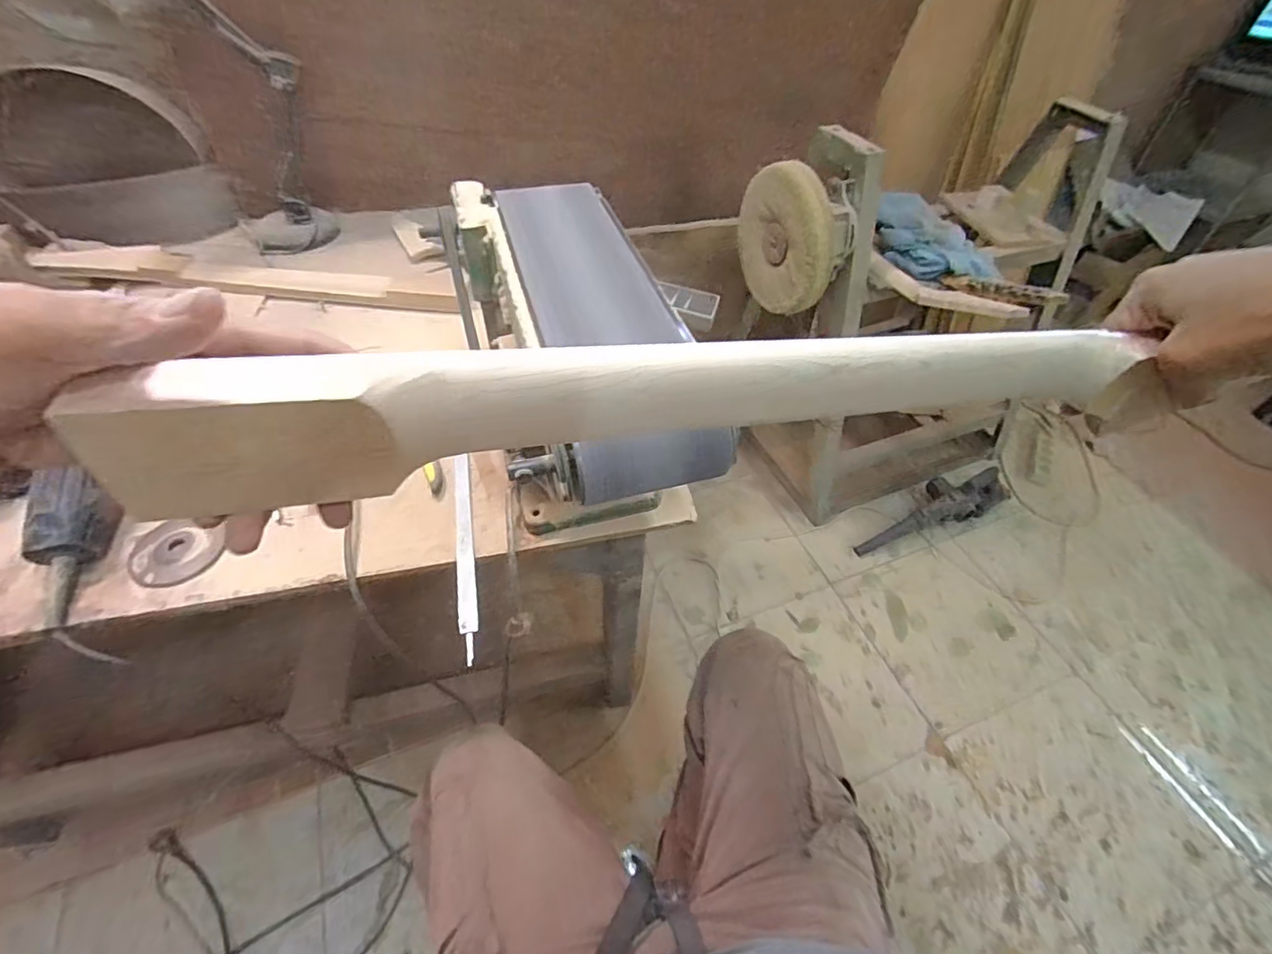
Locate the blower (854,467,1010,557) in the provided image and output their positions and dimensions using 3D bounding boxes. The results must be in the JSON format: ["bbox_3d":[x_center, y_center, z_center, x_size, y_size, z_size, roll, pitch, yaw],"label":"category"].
[{"bbox_3d":[0.765,0.066,1.404,0.444,0.167,0.118,-15,53,-14],"label":"blower"}]

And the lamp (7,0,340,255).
[{"bbox_3d":[-0.657,-0.562,0.839,0.282,0.417,0.145,-10,51,-12],"label":"lamp"}]

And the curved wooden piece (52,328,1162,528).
[{"bbox_3d":[0.047,-0.042,0.275,0.506,0.055,0.032,-7,51,-16],"label":"curved wooden piece"}]

